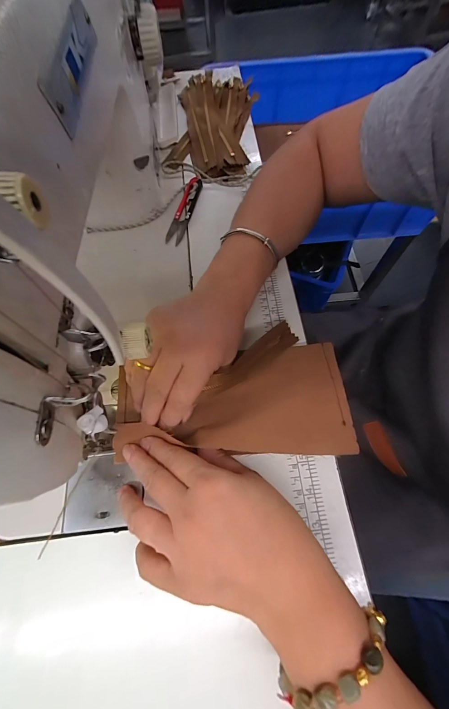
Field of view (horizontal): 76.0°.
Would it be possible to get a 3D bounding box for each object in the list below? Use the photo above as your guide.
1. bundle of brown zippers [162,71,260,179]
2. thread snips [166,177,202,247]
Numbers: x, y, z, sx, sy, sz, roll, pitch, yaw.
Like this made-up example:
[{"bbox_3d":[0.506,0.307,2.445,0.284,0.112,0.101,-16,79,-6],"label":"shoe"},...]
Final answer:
[{"bbox_3d":[-0.019,-0.346,0.430,0.116,0.028,0.218,6,67,4],"label":"bundle of brown zippers"},{"bbox_3d":[-0.050,-0.185,0.368,0.021,0.014,0.106,13,67,7],"label":"thread snips"}]

